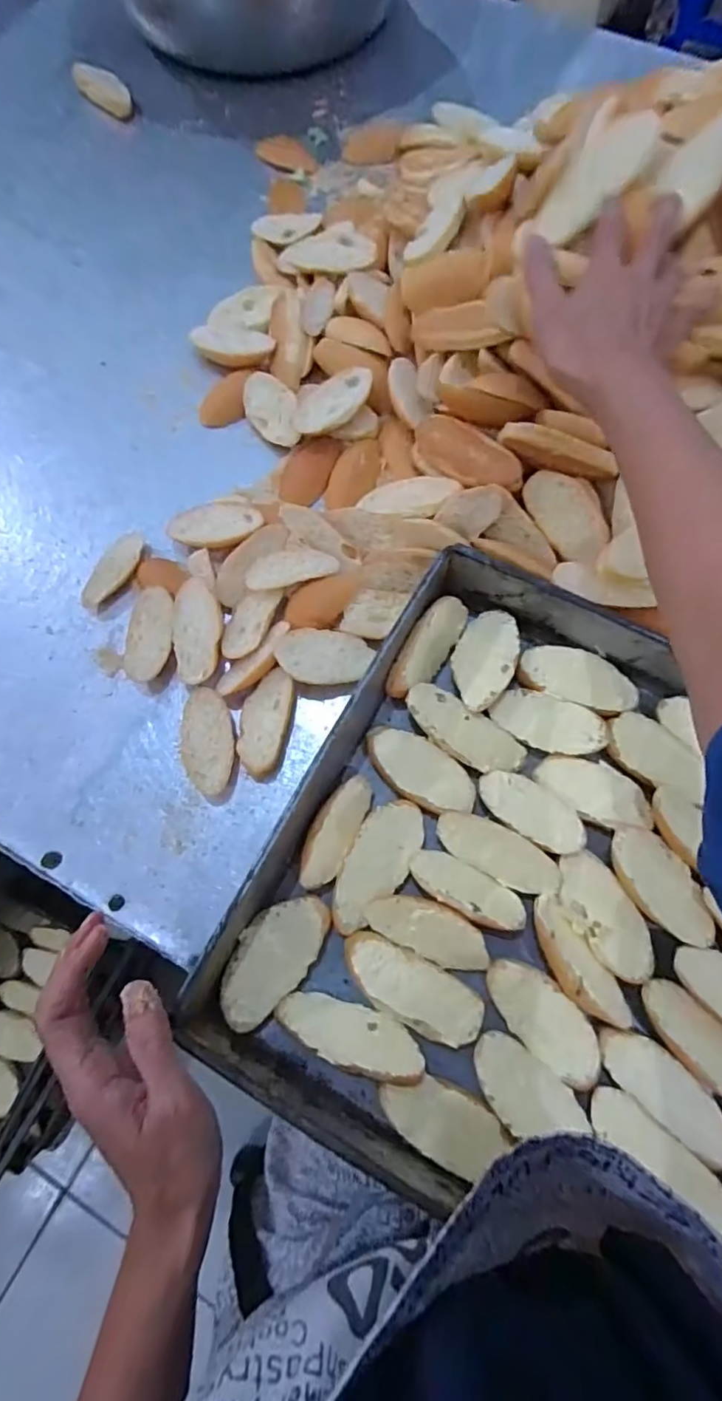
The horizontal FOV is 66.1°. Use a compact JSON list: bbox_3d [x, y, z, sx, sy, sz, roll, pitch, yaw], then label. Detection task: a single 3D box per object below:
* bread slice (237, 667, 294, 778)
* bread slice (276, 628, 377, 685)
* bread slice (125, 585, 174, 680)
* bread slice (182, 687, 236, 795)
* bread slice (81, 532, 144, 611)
[{"bbox_3d":[-0.074,0.017,0.429,0.035,0.019,0.082,8,74,4],"label":"bread slice"},{"bbox_3d":[-0.028,-0.035,0.430,0.072,0.009,0.044,5,74,3],"label":"bread slice"},{"bbox_3d":[-0.169,-0.053,0.447,0.037,0.016,0.076,4,74,3],"label":"bread slice"},{"bbox_3d":[-0.116,0.032,0.426,0.037,0.019,0.078,-10,74,-2],"label":"bread slice"},{"bbox_3d":[-0.211,-0.110,0.473,0.033,0.009,0.075,31,77,10],"label":"bread slice"}]

